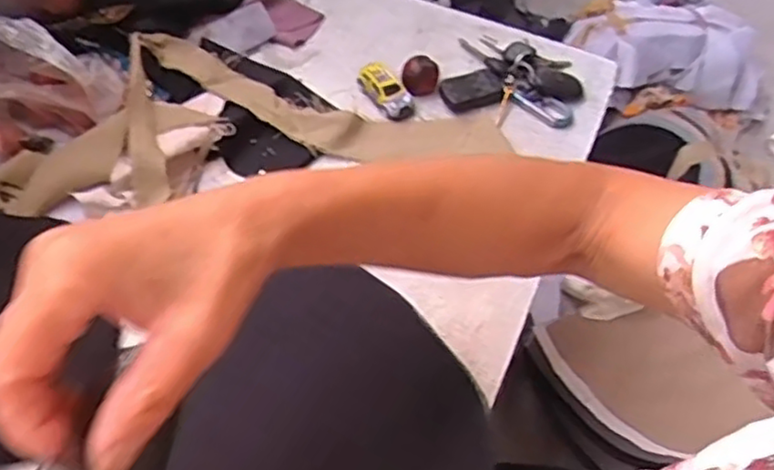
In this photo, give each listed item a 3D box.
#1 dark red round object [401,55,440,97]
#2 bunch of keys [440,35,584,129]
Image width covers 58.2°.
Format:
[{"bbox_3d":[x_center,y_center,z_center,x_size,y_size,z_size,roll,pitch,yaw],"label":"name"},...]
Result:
[{"bbox_3d":[0.030,-0.146,0.650,0.033,0.031,0.035,0,57,-1],"label":"dark red round object"},{"bbox_3d":[0.121,-0.149,0.656,0.122,0.023,0.098,13,58,7],"label":"bunch of keys"}]

